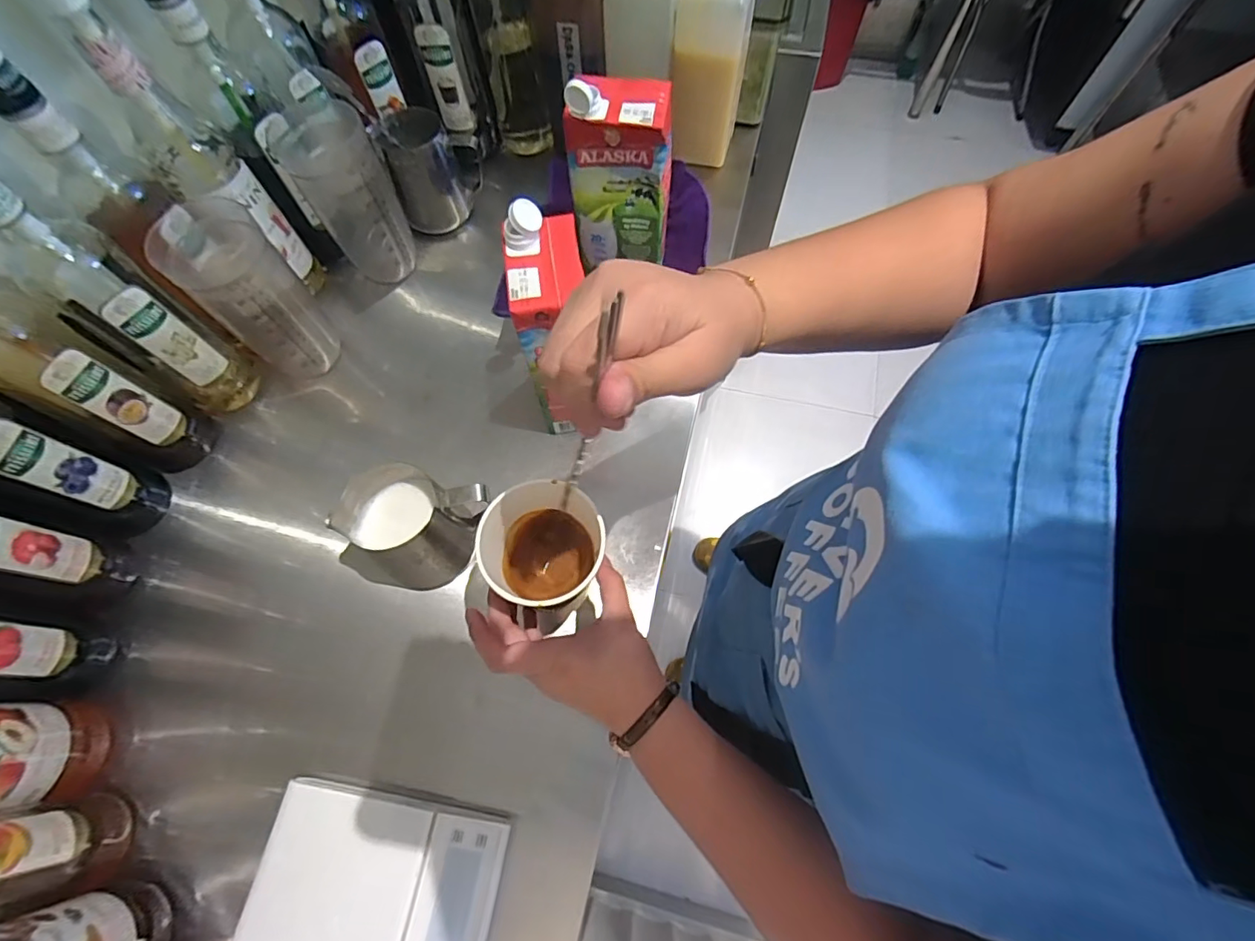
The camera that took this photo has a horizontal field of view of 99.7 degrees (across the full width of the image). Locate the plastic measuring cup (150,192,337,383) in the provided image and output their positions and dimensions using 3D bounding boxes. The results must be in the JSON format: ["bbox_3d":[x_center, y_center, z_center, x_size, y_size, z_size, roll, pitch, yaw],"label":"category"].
[{"bbox_3d":[-0.376,-0.174,0.544,0.083,0.171,0.113,-43,72,-15],"label":"plastic measuring cup"}]

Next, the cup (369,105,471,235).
[{"bbox_3d":[-0.256,-0.372,0.660,0.079,0.121,0.079,-1,67,2],"label":"cup"}]

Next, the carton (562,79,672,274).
[{"bbox_3d":[-0.006,-0.301,0.544,0.096,0.185,0.062,9,67,6],"label":"carton"}]

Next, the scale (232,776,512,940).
[{"bbox_3d":[-0.190,0.319,0.391,0.176,0.023,0.132,8,67,6],"label":"scale"}]

